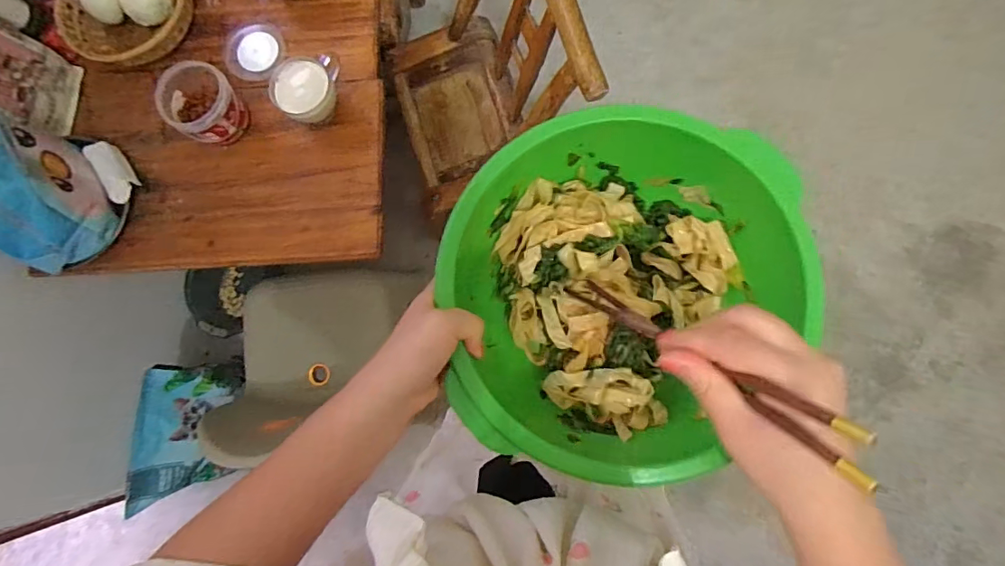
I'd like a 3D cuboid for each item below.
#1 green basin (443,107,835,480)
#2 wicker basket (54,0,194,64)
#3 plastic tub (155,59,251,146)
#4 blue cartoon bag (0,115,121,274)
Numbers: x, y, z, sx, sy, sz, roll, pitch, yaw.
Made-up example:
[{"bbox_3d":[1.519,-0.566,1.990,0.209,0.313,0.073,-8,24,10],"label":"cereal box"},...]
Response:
[{"bbox_3d":[0.092,0.002,0.391,0.287,0.083,0.256,-28,82,2],"label":"green basin"},{"bbox_3d":[-0.702,-0.529,0.961,0.216,0.082,0.253,23,86,7],"label":"wicker basket"},{"bbox_3d":[-0.524,-0.313,0.887,0.128,0.094,0.121,-1,84,5],"label":"plastic tub"},{"bbox_3d":[-0.762,-0.139,0.813,0.170,0.173,0.209,19,86,7],"label":"blue cartoon bag"}]

